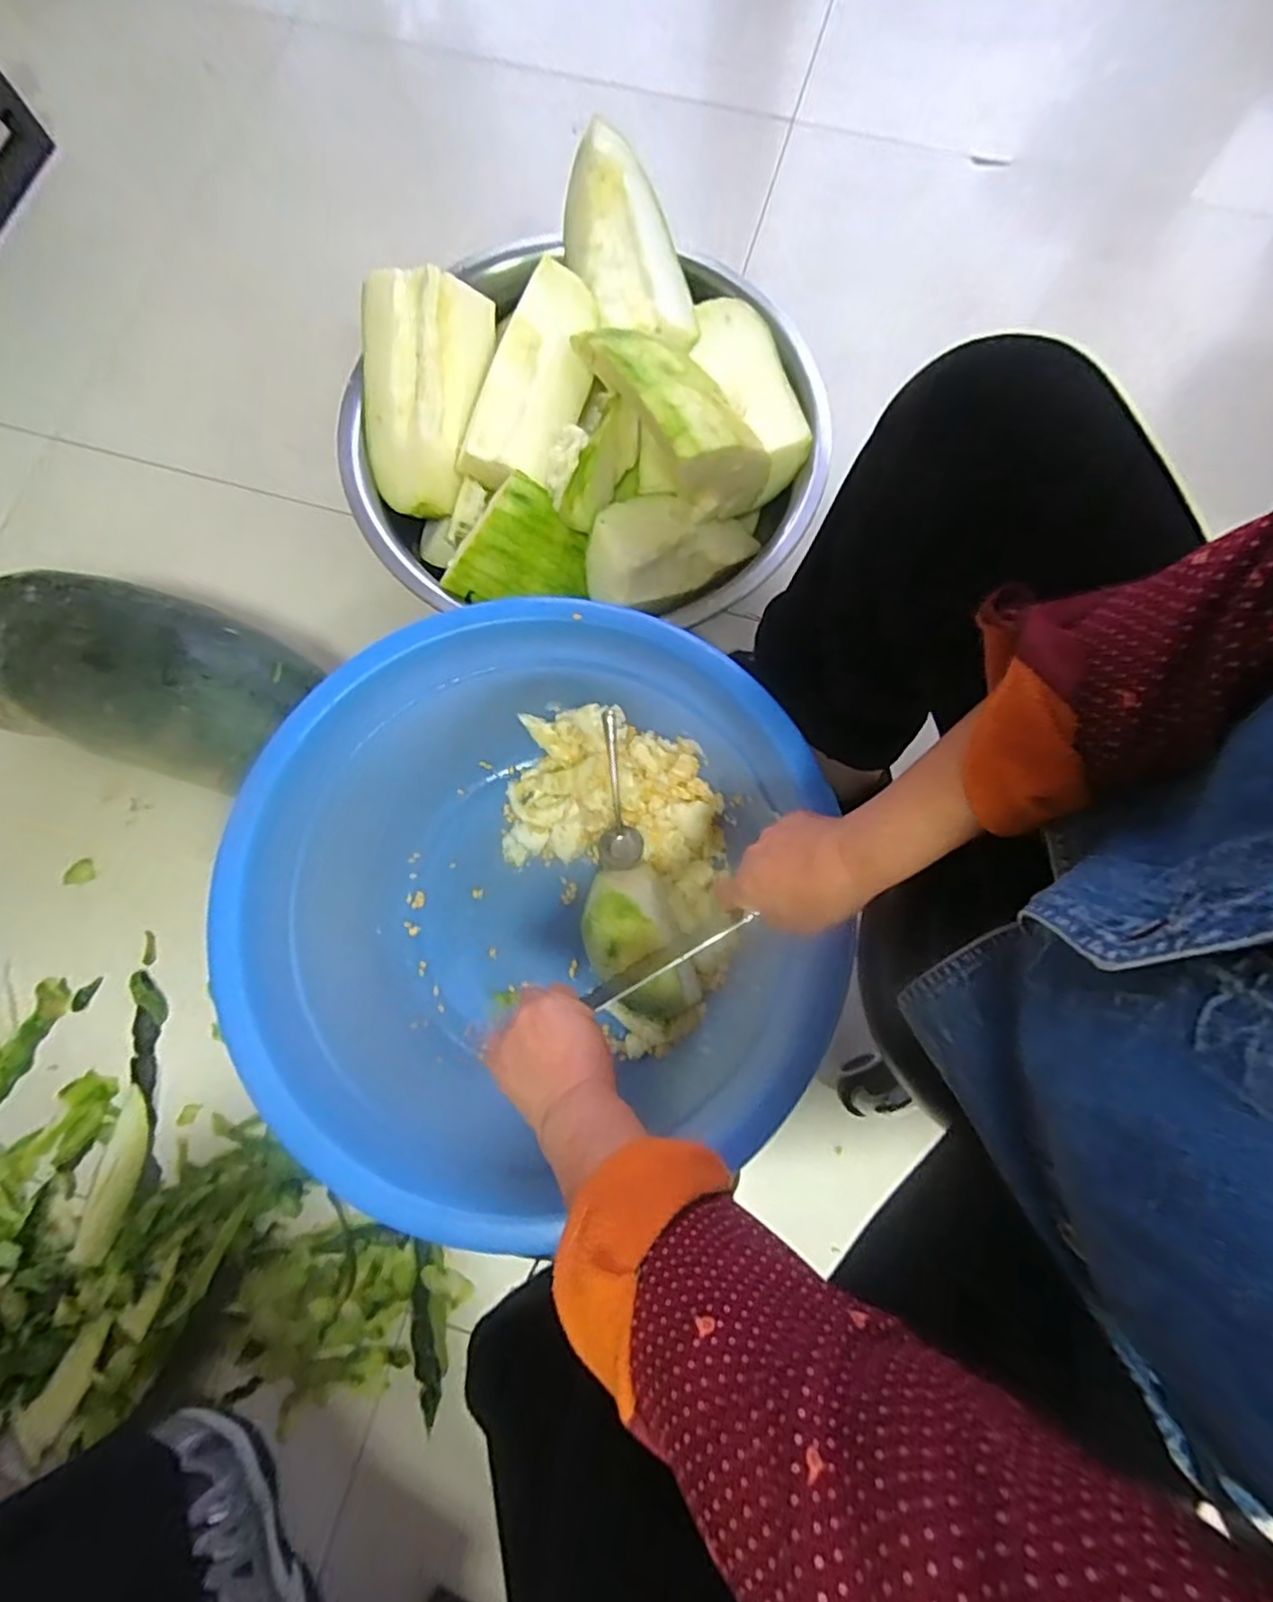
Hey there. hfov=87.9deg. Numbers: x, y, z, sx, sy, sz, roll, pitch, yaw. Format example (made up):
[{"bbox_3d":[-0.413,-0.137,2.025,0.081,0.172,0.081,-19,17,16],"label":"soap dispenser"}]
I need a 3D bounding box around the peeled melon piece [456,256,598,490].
[{"bbox_3d":[-0.099,-0.429,0.670,0.091,0.049,0.226,23,91,4],"label":"peeled melon piece"}]

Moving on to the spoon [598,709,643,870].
[{"bbox_3d":[-0.019,-0.011,0.689,0.044,0.031,0.161,-3,94,-1],"label":"spoon"}]

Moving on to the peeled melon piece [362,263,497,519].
[{"bbox_3d":[-0.213,-0.419,0.706,0.138,0.077,0.230,-2,105,-40],"label":"peeled melon piece"}]

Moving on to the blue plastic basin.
[{"bbox_3d":[-0.092,0.091,0.609,0.461,0.203,0.473,0,77,-1],"label":"blue plastic basin"}]

